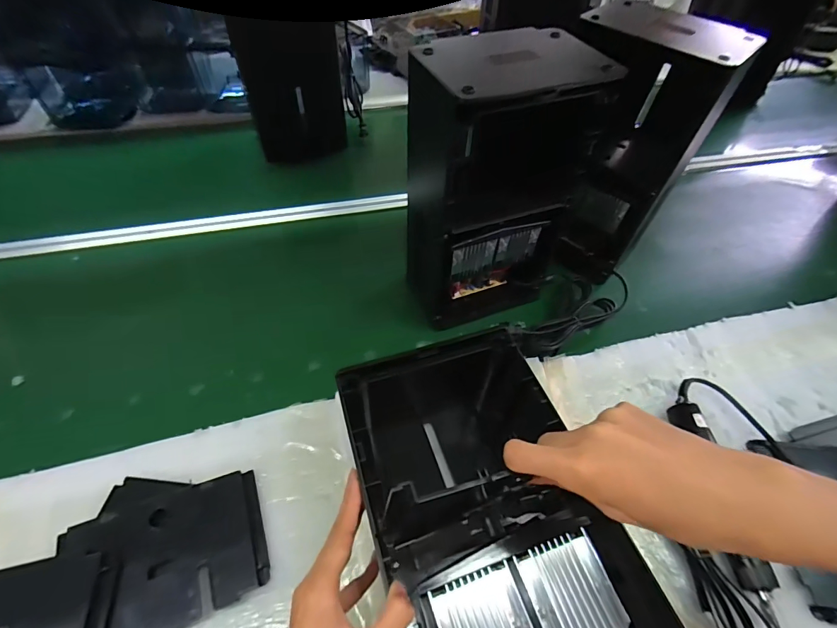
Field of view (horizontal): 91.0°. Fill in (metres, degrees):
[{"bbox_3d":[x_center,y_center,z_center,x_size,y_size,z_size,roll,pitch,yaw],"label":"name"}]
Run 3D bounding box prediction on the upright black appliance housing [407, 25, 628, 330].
[{"bbox_3d":[0.094,-0.161,0.563,0.195,0.347,0.139,-16,54,-14],"label":"upright black appliance housing"}]

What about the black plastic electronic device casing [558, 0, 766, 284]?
[{"bbox_3d":[0.317,-0.242,0.644,0.135,0.355,0.196,-25,56,-20],"label":"black plastic electronic device casing"}]

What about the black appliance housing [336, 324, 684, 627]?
[{"bbox_3d":[0.065,0.203,0.374,0.197,0.142,0.346,-13,48,-12],"label":"black appliance housing"}]

